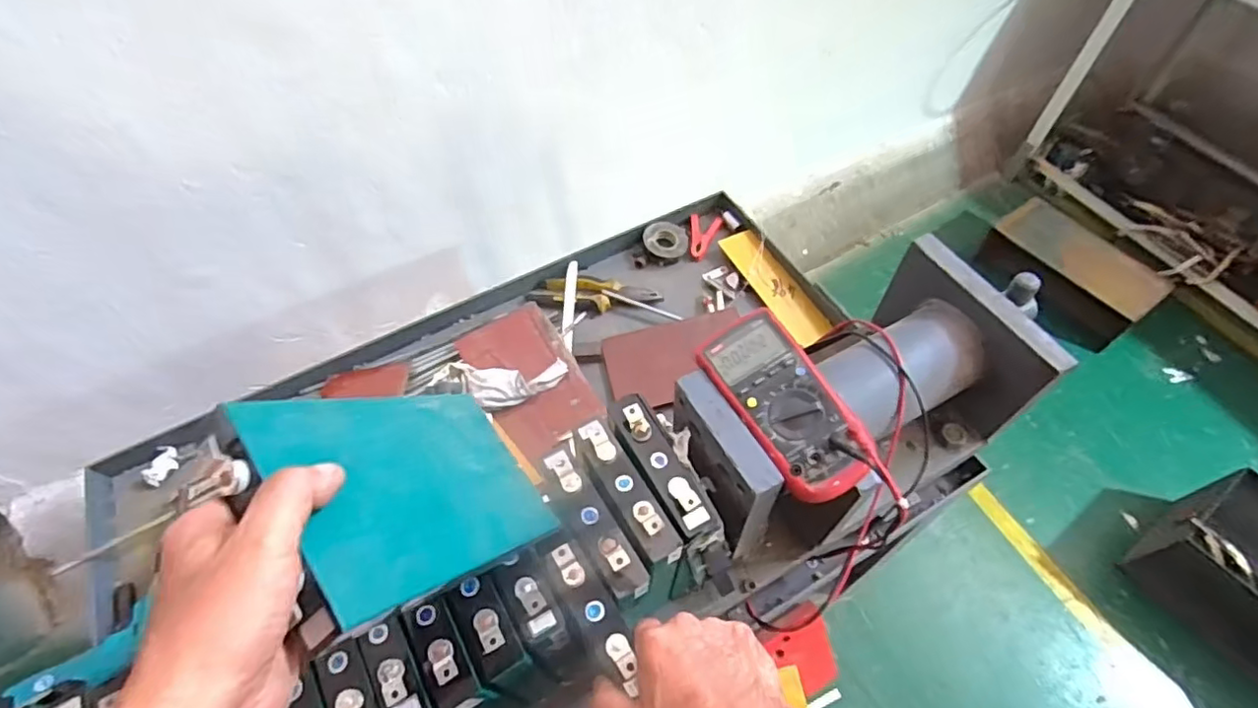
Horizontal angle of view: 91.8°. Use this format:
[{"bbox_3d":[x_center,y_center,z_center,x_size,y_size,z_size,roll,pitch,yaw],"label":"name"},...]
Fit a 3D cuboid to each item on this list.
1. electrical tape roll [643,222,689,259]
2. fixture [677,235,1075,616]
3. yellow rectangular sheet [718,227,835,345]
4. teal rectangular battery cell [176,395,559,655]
[{"bbox_3d":[0.063,-0.190,1.029,0.074,0.023,0.073,1,57,3],"label":"electrical tape roll"},{"bbox_3d":[0.264,0.083,0.689,0.412,0.292,0.207,-30,61,-16],"label":"fixture"},{"bbox_3d":[0.236,-0.110,0.980,0.065,0.010,0.224,-30,70,-11],"label":"yellow rectangular sheet"},{"bbox_3d":[-0.142,0.087,0.392,0.026,0.226,0.134,-42,75,15],"label":"teal rectangular battery cell"}]

